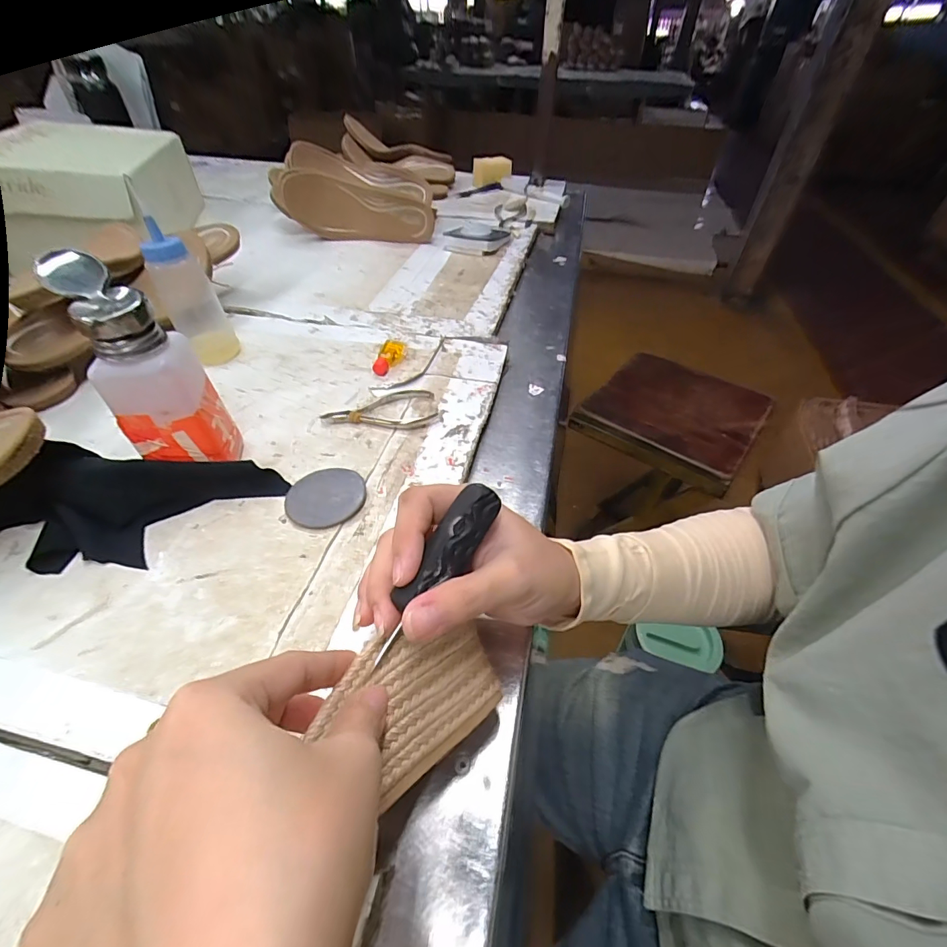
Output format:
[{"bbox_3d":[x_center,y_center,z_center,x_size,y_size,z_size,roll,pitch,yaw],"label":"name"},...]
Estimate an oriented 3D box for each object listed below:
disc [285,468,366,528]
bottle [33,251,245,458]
[{"bbox_3d":[-0.111,0.017,0.332,0.057,0.008,0.056,0,46,0],"label":"disc"},{"bbox_3d":[-0.217,-0.060,0.304,0.062,0.152,0.059,-5,46,-5],"label":"bottle"}]

